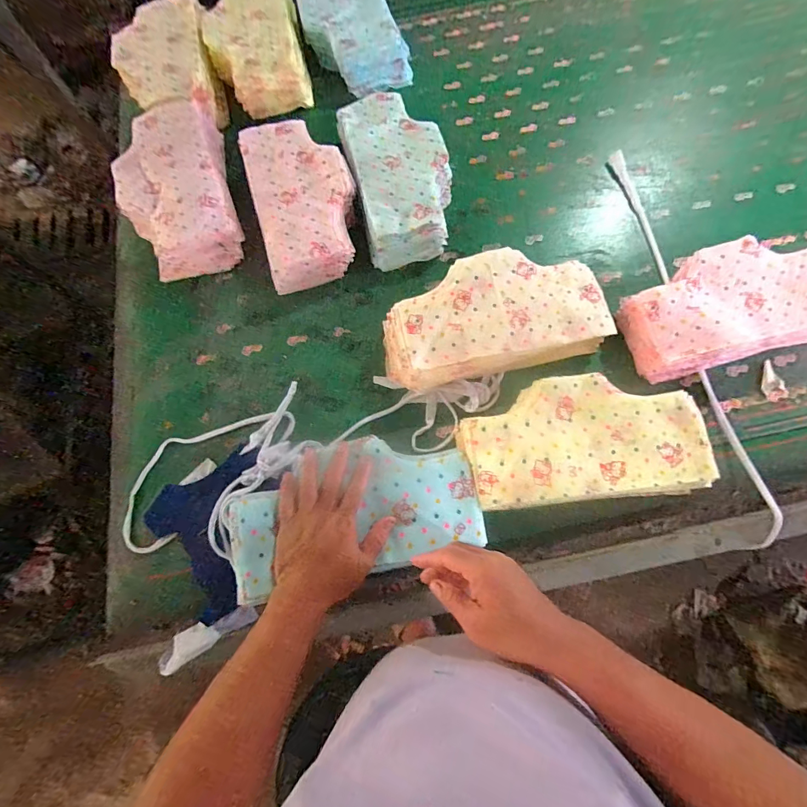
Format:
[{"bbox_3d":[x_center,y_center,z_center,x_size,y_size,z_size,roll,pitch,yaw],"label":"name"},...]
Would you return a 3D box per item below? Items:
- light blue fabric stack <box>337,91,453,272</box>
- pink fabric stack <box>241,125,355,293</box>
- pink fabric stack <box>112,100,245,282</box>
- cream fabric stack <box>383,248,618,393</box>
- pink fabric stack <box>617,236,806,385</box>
[{"bbox_3d":[-0.008,-0.409,0.730,0.163,0.070,0.326,-14,72,-2],"label":"light blue fabric stack"},{"bbox_3d":[-0.174,-0.357,0.713,0.165,0.072,0.323,-16,73,-3],"label":"pink fabric stack"},{"bbox_3d":[-0.411,-0.394,0.737,0.187,0.062,0.359,-18,73,-4],"label":"pink fabric stack"},{"bbox_3d":[0.133,-0.124,0.626,0.324,0.086,0.172,-15,72,-3],"label":"cream fabric stack"},{"bbox_3d":[0.492,-0.146,0.620,0.305,0.080,0.159,-14,72,-2],"label":"pink fabric stack"}]

